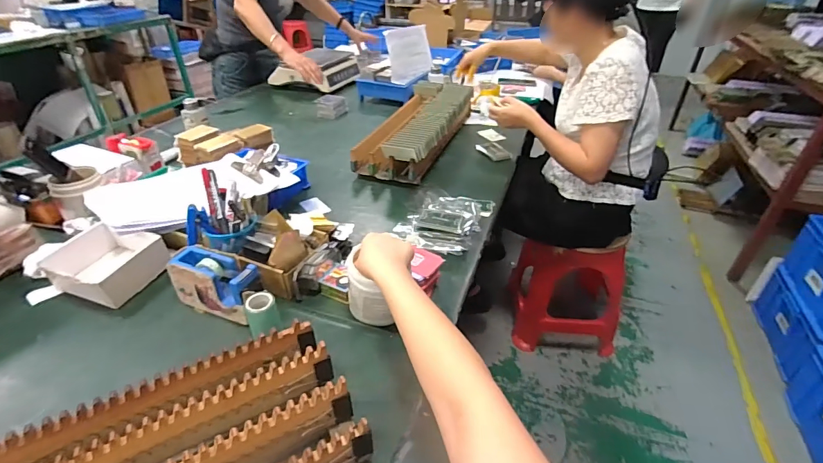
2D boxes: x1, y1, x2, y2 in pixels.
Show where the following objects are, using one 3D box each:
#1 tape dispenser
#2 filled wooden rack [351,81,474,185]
[{"bbox_3d":[-0.289,0.078,0.610,0.135,0.076,0.059,13,38,18],"label":"tape dispenser"},{"bbox_3d":[0.029,-0.313,1.186,0.192,0.110,0.523,12,37,17],"label":"filled wooden rack"}]

